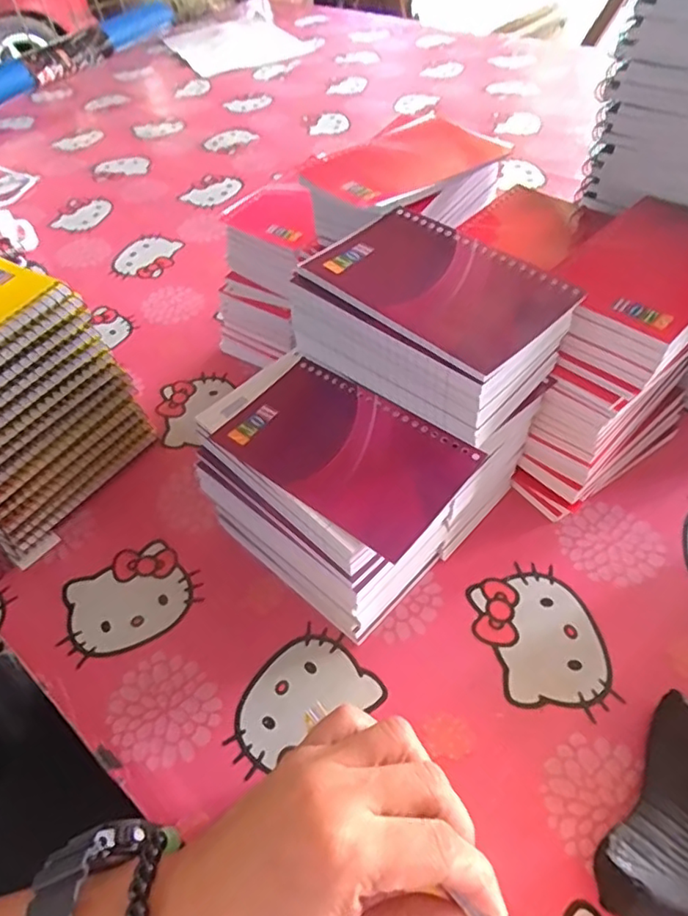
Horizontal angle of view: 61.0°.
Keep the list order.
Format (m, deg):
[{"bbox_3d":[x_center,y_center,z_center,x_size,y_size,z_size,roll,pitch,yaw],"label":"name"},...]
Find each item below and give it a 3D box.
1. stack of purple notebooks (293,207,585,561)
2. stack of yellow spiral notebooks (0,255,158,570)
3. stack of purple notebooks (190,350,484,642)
[{"bbox_3d":[0.050,-0.038,0.369,0.135,0.173,0.086,34,60,29],"label":"stack of purple notebooks"},{"bbox_3d":[-0.236,-0.034,0.402,0.094,0.154,0.141,22,54,22],"label":"stack of yellow spiral notebooks"},{"bbox_3d":[-0.010,0.032,0.354,0.146,0.118,0.096,31,59,27],"label":"stack of purple notebooks"}]

